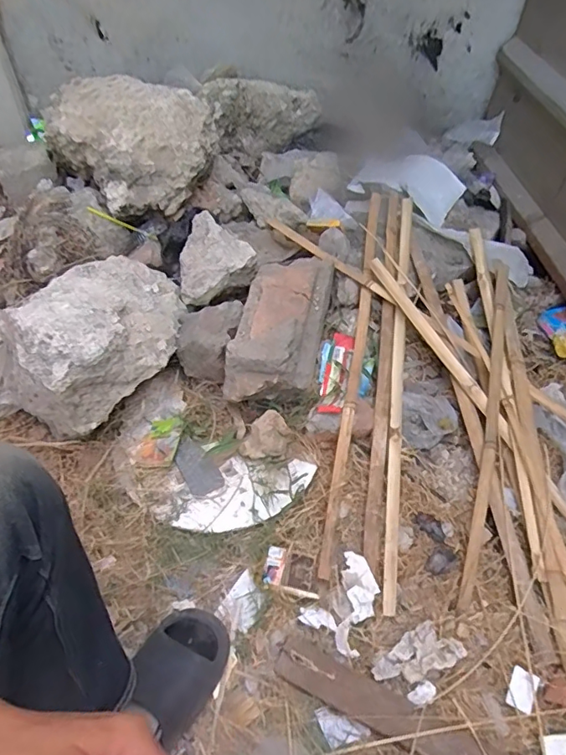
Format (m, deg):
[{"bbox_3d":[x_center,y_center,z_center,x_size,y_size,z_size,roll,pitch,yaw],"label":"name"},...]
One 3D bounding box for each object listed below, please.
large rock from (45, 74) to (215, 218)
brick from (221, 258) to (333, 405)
[{"bbox_3d":[-0.392,-0.543,1.219,0.431,0.160,0.312,17,88,7],"label":"large rock"},{"bbox_3d":[-0.002,-0.100,1.005,0.153,0.114,0.337,12,53,8],"label":"brick"}]

